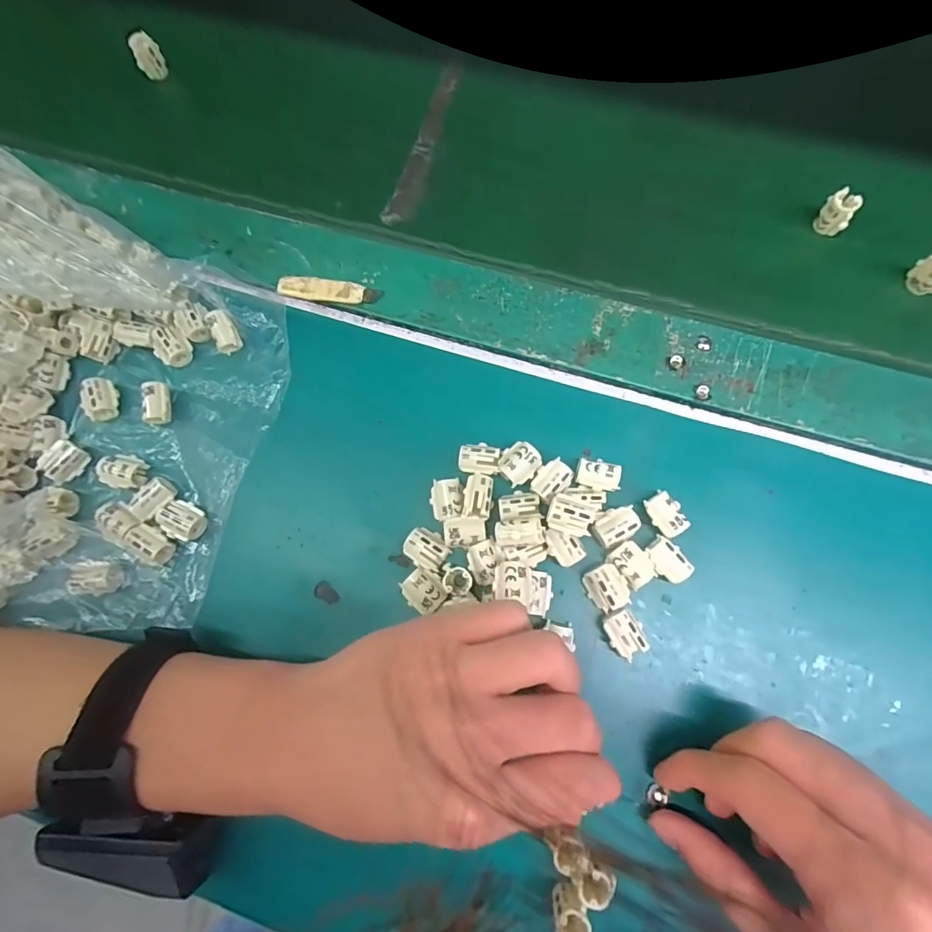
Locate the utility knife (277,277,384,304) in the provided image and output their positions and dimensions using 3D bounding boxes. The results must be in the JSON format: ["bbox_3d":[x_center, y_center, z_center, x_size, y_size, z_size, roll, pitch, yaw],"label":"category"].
[{"bbox_3d":[-0.082,-0.106,0.286,0.060,0.004,0.013,8,78,5],"label":"utility knife"}]

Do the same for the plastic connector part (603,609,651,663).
[{"bbox_3d":[0.079,0.084,0.240,0.017,0.012,0.021,-29,77,-3],"label":"plastic connector part"}]

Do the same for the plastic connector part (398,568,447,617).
[{"bbox_3d":[-0.021,0.065,0.248,0.019,0.010,0.021,-44,78,-7],"label":"plastic connector part"}]

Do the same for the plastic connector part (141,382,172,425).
[{"bbox_3d":[-0.173,-0.036,0.269,0.010,0.012,0.024,-12,76,1],"label":"plastic connector part"}]

